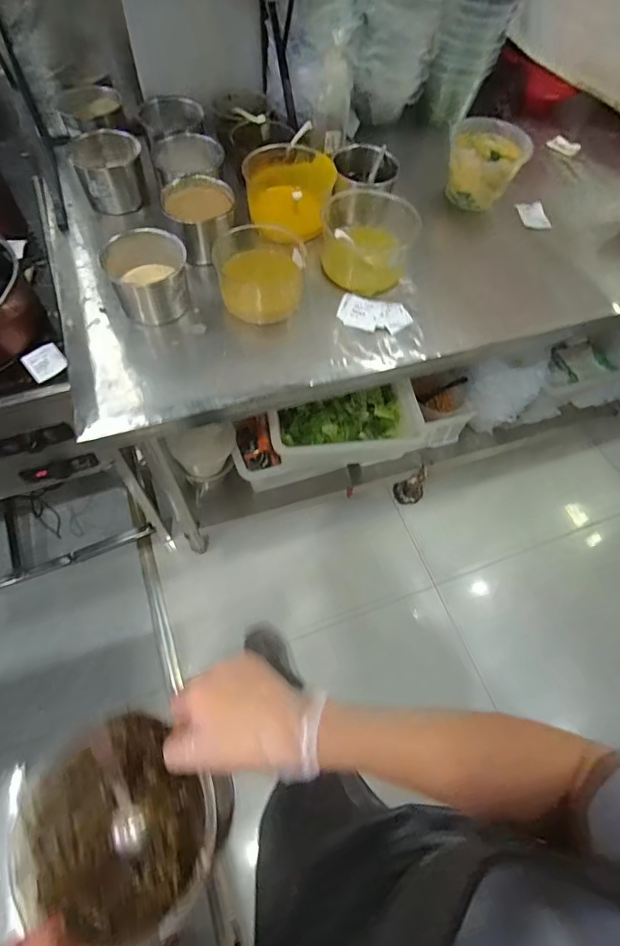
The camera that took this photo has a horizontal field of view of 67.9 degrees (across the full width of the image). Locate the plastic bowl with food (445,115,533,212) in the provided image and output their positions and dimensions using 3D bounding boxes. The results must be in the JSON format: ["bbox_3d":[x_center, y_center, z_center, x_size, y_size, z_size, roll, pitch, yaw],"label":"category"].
[{"bbox_3d":[0.371,-0.662,0.986,0.165,0.110,0.179,1,62,-2],"label":"plastic bowl with food"}]

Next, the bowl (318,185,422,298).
[{"bbox_3d":[0.110,-0.443,0.872,0.173,0.087,0.209,18,63,7],"label":"bowl"}]

